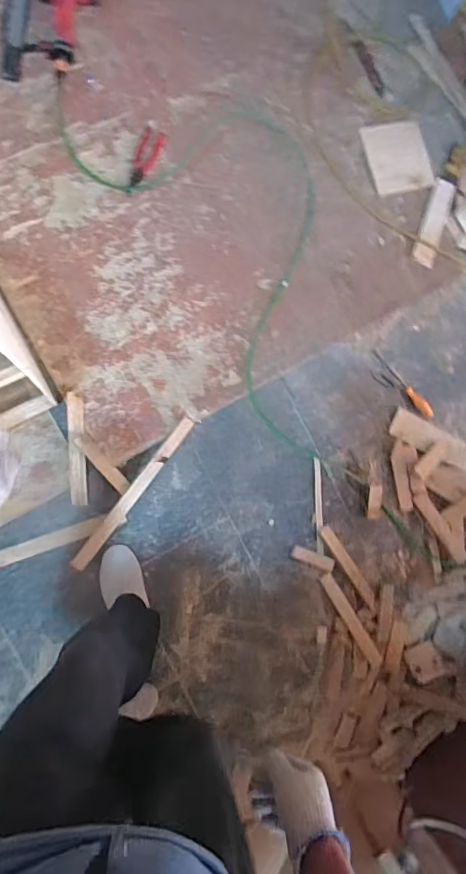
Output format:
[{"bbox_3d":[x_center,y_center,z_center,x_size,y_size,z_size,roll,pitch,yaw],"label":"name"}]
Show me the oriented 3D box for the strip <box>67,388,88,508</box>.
[{"bbox_3d":[-0.373,0.027,1.172,0.038,0.022,0.266,-2,87,-12],"label":"strip"}]

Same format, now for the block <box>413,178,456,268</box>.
[{"bbox_3d":[0.578,-0.614,1.397,0.067,0.022,0.253,19,83,-10],"label":"block"}]

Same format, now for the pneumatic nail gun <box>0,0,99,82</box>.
[{"bbox_3d":[-0.440,-1.016,1.170,0.228,0.084,0.287,0,86,-12],"label":"pneumatic nail gun"}]

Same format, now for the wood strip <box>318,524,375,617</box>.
[{"bbox_3d":[0.315,0.353,1.309,0.035,0.016,0.261,-33,93,-12],"label":"wood strip"}]

